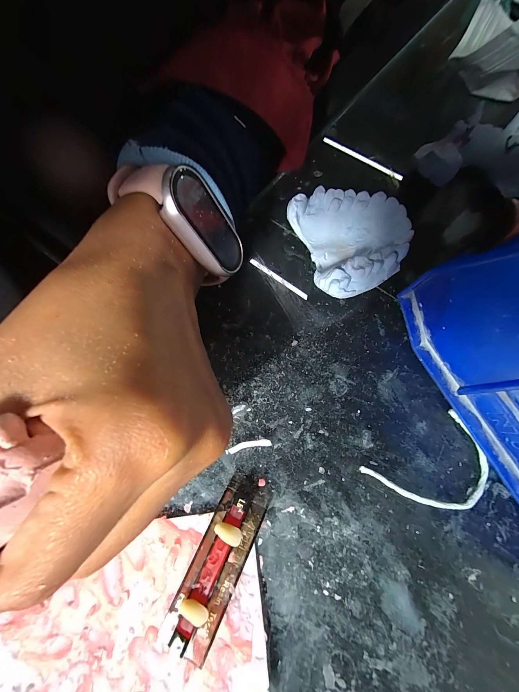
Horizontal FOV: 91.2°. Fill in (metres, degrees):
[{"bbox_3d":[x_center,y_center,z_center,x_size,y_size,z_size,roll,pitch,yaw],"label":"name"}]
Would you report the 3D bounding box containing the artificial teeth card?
[{"bbox_3d":[-0.019,0.097,0.111,0.021,0.010,0.071,24,76,8],"label":"artificial teeth card"}]

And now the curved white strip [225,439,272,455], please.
[{"bbox_3d":[-0.006,0.051,0.129,0.023,0.004,0.004,-11,74,-2],"label":"curved white strip"}]

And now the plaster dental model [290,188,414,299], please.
[{"bbox_3d":[0.051,-0.059,0.146,0.054,0.032,0.065,-18,74,-3],"label":"plaster dental model"}]

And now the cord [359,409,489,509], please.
[{"bbox_3d":[0.084,0.062,0.123,0.057,0.004,0.037,-30,75,-7],"label":"cord"}]

